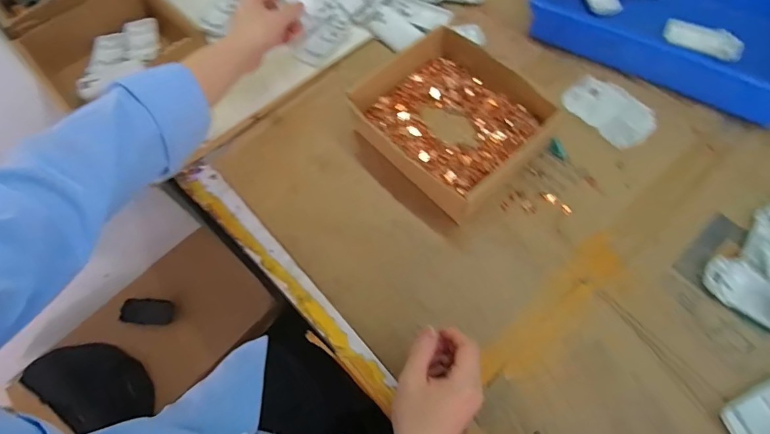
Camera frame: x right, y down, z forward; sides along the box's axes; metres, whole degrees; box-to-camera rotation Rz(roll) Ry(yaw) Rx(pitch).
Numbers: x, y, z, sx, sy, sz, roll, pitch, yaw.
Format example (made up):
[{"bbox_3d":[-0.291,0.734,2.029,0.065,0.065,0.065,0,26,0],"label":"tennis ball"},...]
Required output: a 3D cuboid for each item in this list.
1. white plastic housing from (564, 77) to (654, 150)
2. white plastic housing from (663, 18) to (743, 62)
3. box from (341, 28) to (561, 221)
[{"bbox_3d":[0.313,-0.149,0.582,0.080,0.008,0.118,-36,68,-13],"label":"white plastic housing"},{"bbox_3d":[0.464,-0.262,0.609,0.104,0.014,0.052,21,68,13],"label":"white plastic housing"},{"bbox_3d":[0.087,-0.134,0.544,0.203,0.057,0.223,-41,69,-15],"label":"box"}]

